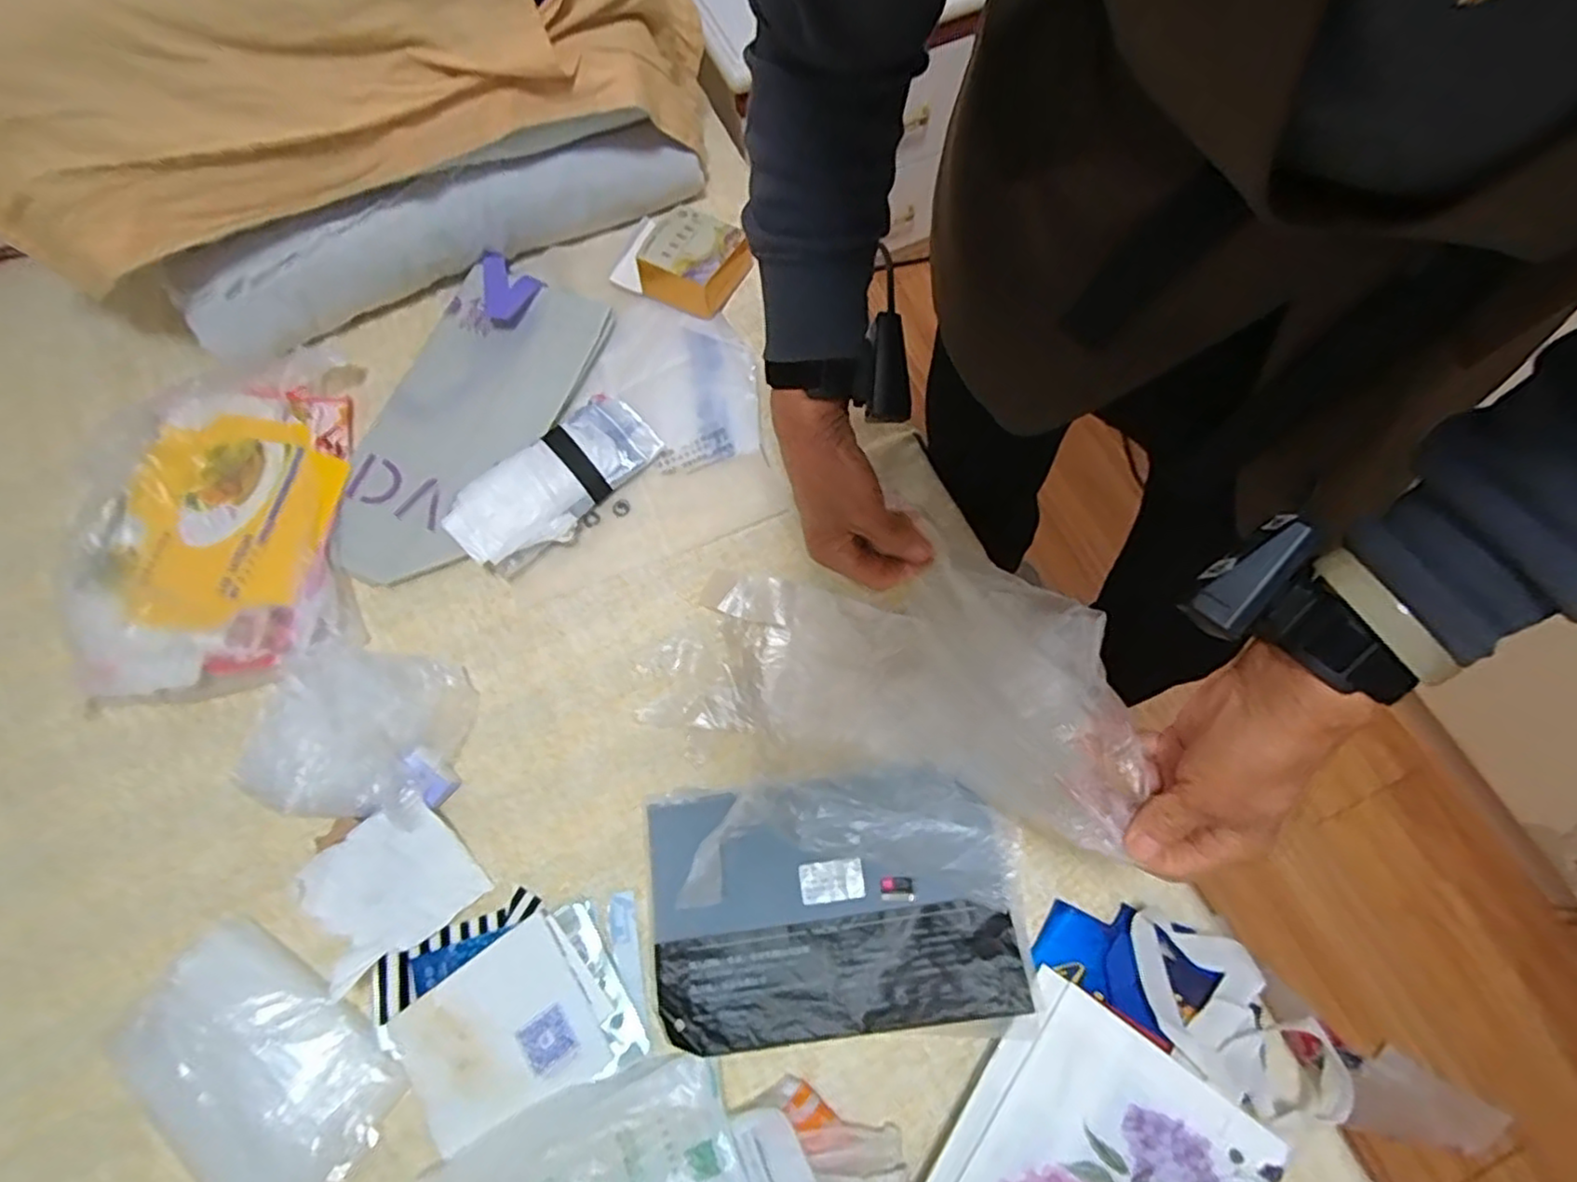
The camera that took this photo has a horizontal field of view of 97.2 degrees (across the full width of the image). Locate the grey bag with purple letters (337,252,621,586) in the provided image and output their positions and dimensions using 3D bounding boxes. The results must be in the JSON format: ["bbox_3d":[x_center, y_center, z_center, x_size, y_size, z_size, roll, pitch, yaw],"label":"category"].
[{"bbox_3d":[-0.333,-0.180,0.696,0.184,0.028,0.357,23,72,9],"label":"grey bag with purple letters"}]

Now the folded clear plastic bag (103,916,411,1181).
[{"bbox_3d":[-0.403,0.355,0.514,0.212,0.014,0.132,34,74,13],"label":"folded clear plastic bag"}]

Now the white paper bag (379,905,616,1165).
[{"bbox_3d":[-0.216,0.335,0.525,0.136,0.012,0.119,-37,73,-12],"label":"white paper bag"}]

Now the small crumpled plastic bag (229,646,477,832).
[{"bbox_3d":[-0.380,0.124,0.616,0.185,0.029,0.150,10,70,5],"label":"small crumpled plastic bag"}]

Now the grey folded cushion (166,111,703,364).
[{"bbox_3d":[-0.346,-0.357,0.716,0.532,0.125,0.055,-19,70,-6],"label":"grey folded cushion"}]

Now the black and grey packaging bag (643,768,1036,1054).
[{"bbox_3d":[0.030,0.243,0.546,0.276,0.030,0.179,-6,69,-1],"label":"black and grey packaging bag"}]

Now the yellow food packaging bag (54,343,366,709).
[{"bbox_3d":[-0.545,-0.067,0.661,0.243,0.042,0.339,-10,70,-2],"label":"yellow food packaging bag"}]

